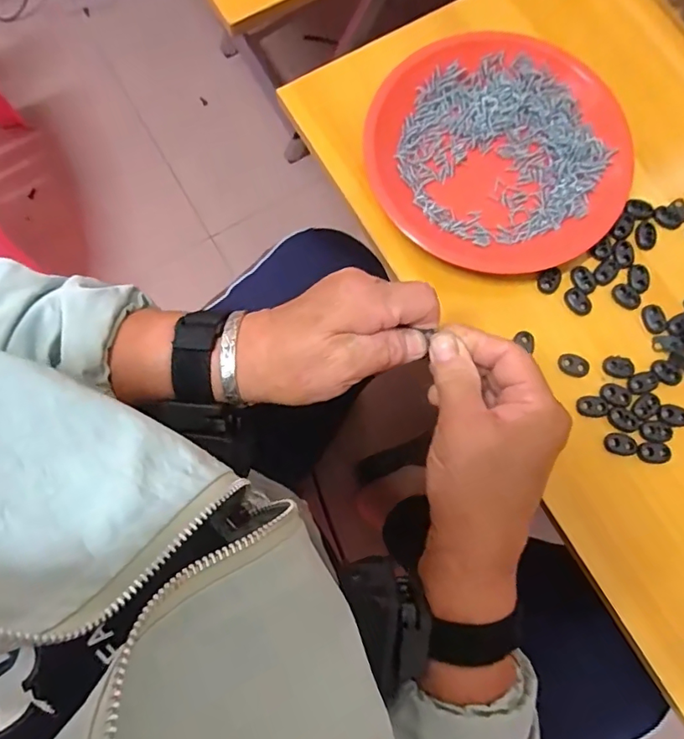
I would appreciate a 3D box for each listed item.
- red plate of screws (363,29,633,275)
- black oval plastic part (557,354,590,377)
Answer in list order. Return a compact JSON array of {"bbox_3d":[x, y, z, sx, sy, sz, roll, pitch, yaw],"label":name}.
[{"bbox_3d":[0.120,-0.169,0.397,0.189,0.024,0.184,0,78,-1],"label":"red plate of screws"},{"bbox_3d":[0.169,-0.003,0.374,0.022,0.004,0.016,16,78,2],"label":"black oval plastic part"}]

